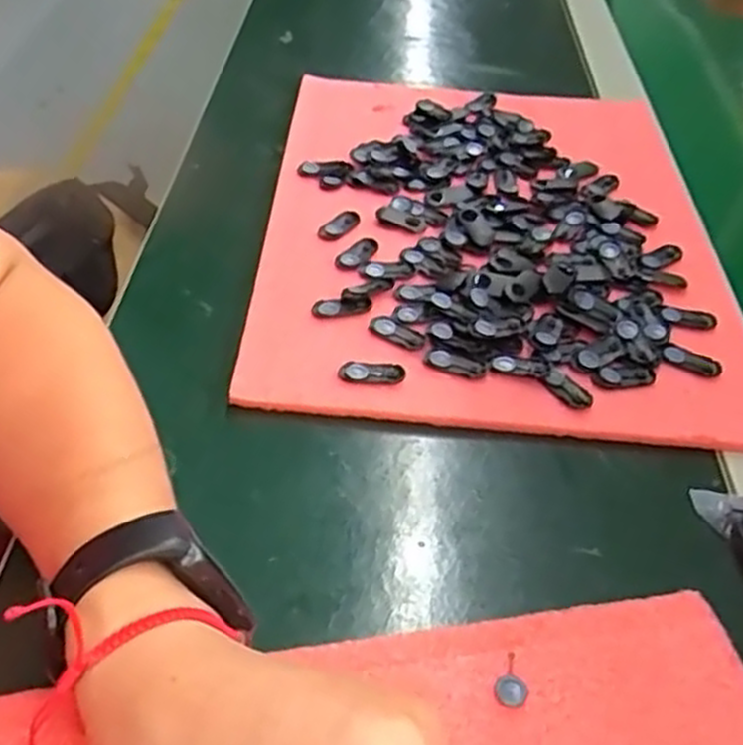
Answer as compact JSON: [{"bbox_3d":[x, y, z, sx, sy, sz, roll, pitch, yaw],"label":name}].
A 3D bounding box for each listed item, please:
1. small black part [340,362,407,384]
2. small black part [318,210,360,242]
[{"bbox_3d":[0.000,0.000,0.383,0.031,0.004,0.011,2,45,-4],"label":"small black part"},{"bbox_3d":[-0.018,-0.088,0.470,0.015,0.004,0.032,27,49,24],"label":"small black part"}]

